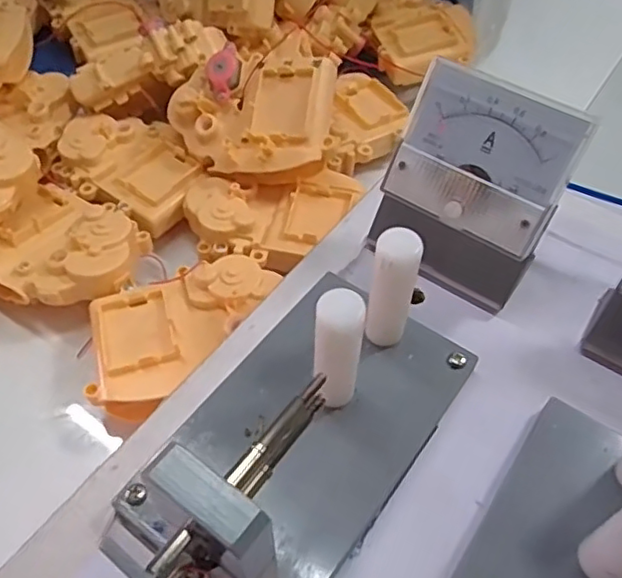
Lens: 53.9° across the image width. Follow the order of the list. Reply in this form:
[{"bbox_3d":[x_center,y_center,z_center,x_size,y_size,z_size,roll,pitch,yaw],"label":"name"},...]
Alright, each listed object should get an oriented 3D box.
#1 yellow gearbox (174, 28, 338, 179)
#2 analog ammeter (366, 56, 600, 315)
[{"bbox_3d":[-0.038,-0.097,0.349,0.098,0.065,0.029,2,10,15],"label":"yellow gearbox"},{"bbox_3d":[0.062,-0.037,0.243,0.065,0.078,0.039,27,57,19],"label":"analog ammeter"}]

